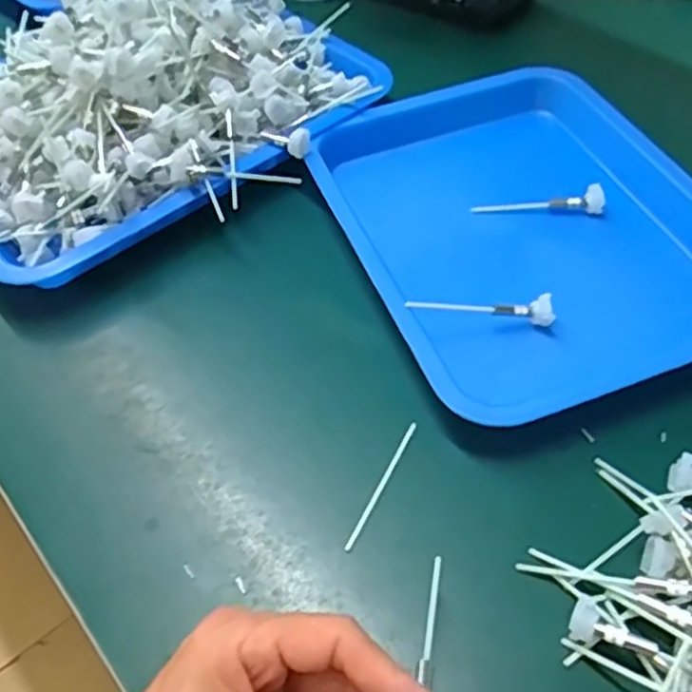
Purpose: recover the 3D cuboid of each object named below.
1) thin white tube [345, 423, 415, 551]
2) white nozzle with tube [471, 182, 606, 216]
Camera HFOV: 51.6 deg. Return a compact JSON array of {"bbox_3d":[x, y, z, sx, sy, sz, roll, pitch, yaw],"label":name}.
[{"bbox_3d":[0.019,0.070,0.370,0.004,0.004,0.079,21,56,19],"label":"thin white tube"},{"bbox_3d":[0.130,-0.098,0.485,0.085,0.018,0.014,3,52,6],"label":"white nozzle with tube"}]

